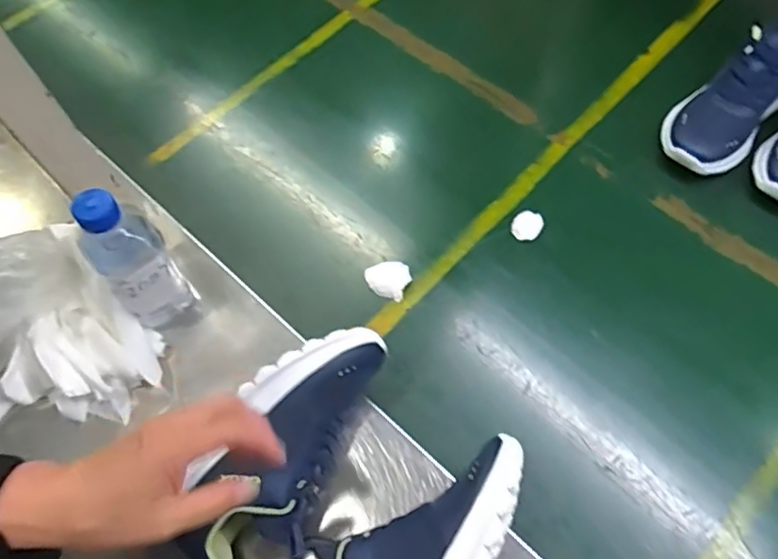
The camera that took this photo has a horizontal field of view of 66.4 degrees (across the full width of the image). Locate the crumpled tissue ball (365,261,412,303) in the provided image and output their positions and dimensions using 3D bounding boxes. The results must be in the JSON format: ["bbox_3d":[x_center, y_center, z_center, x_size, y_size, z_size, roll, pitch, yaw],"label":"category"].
[{"bbox_3d":[-0.001,-0.001,0.621,0.044,0.020,0.038,18,66,11],"label":"crumpled tissue ball"}]

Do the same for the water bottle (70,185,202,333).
[{"bbox_3d":[-0.227,-0.012,0.533,0.063,0.181,0.058,-39,68,-15],"label":"water bottle"}]

